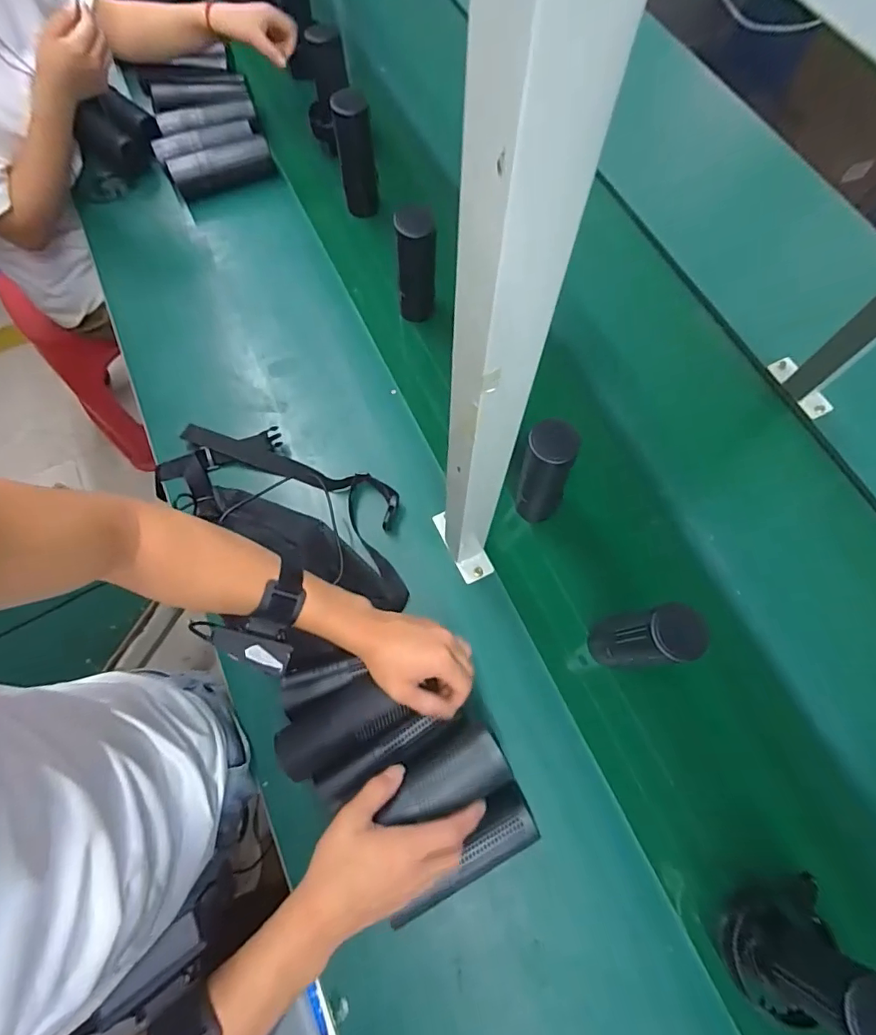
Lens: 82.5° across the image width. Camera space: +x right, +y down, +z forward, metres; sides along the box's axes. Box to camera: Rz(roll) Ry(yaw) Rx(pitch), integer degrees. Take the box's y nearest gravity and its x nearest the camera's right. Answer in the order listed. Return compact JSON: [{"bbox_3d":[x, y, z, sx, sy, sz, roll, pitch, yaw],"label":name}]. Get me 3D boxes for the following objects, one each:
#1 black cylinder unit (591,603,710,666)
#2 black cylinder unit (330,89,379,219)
[{"bbox_3d":[0.212,0.129,0.525,0.051,0.164,0.054,-6,70,-2],"label":"black cylinder unit"},{"bbox_3d":[-0.123,-0.546,0.762,0.054,0.148,0.054,-7,70,-3],"label":"black cylinder unit"}]

